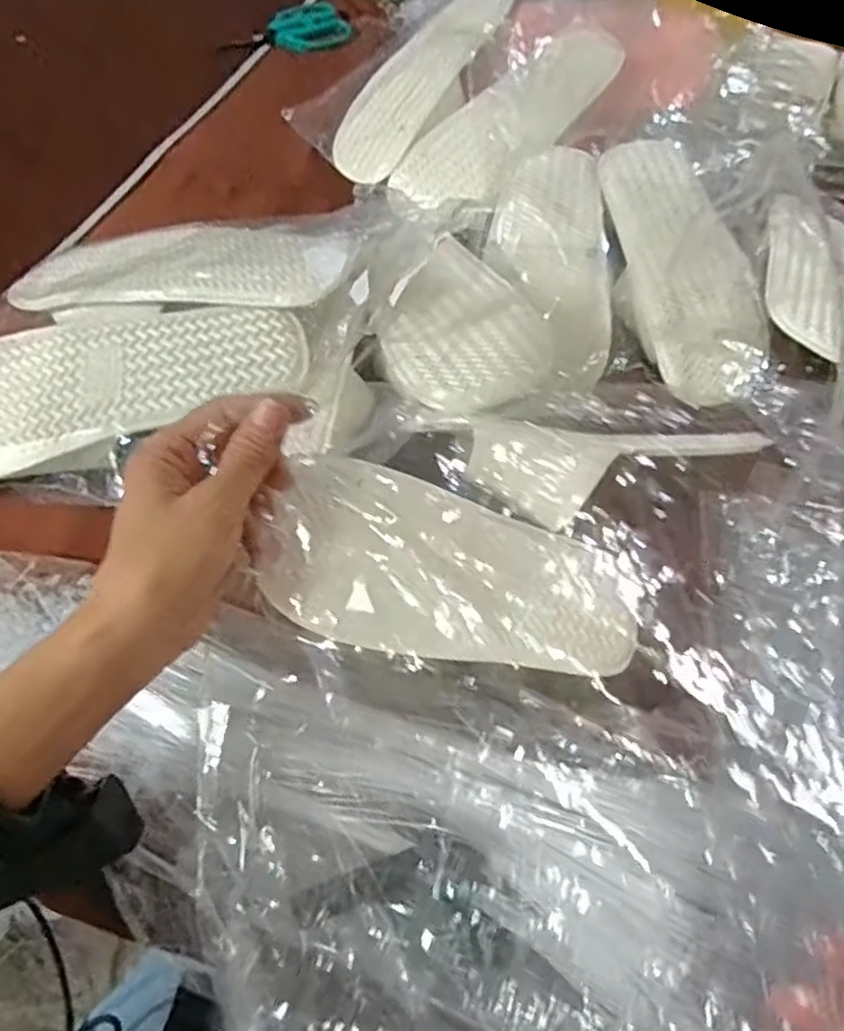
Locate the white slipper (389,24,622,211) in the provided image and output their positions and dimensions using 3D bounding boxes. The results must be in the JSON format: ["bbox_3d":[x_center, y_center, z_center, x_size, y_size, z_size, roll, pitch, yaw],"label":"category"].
[{"bbox_3d":[0.080,-0.342,0.621,0.221,0.048,0.094,-35,61,8],"label":"white slipper"}]

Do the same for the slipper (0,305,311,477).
[{"bbox_3d":[-0.207,-0.082,0.476,0.256,0.049,0.112,-2,58,-4],"label":"slipper"}]

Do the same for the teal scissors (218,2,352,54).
[{"bbox_3d":[-0.145,-0.547,0.816,0.072,0.013,0.148,36,63,20],"label":"teal scissors"}]

